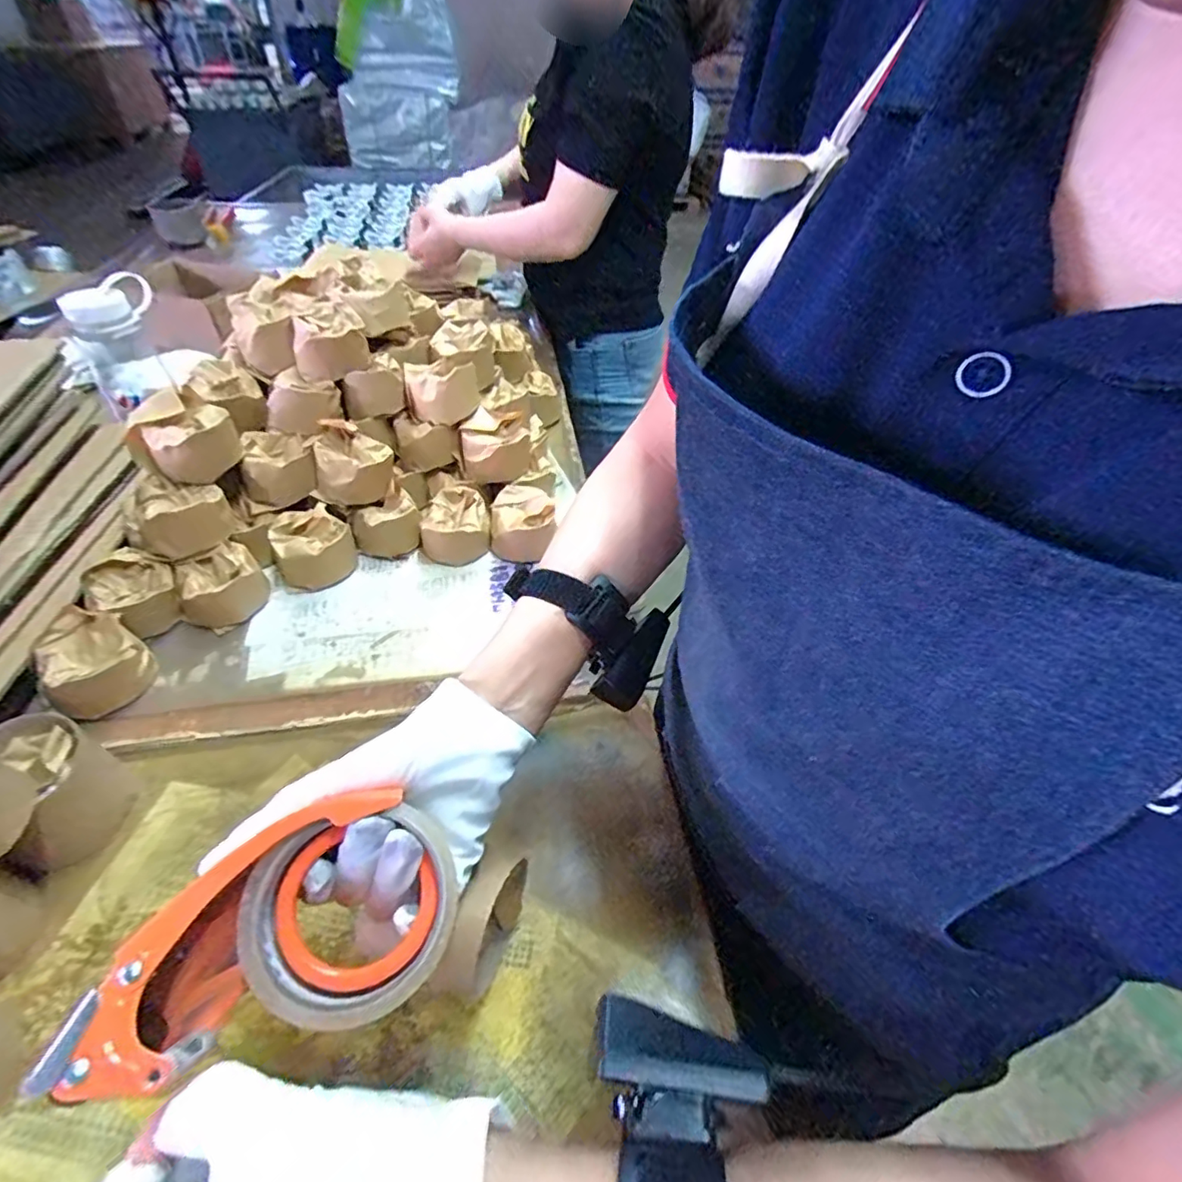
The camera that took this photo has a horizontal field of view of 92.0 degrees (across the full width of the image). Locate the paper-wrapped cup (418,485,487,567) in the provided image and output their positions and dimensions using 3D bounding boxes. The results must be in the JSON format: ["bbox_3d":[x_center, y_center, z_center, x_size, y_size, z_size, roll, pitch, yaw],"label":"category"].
[{"bbox_3d":[-0.153,-0.072,0.639,0.076,0.053,0.082,-10,47,-13],"label":"paper-wrapped cup"}]

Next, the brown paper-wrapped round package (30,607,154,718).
[{"bbox_3d":[-0.430,0.062,0.492,0.068,0.063,0.070,1,46,-1],"label":"brown paper-wrapped round package"}]

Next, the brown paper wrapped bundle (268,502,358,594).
[{"bbox_3d":[-0.293,-0.045,0.607,0.079,0.055,0.079,-25,52,-25],"label":"brown paper wrapped bundle"}]

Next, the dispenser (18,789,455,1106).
[{"bbox_3d":[-0.148,0.157,0.267,0.155,0.072,0.093,-6,68,-27],"label":"dispenser"}]

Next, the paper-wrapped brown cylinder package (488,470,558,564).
[{"bbox_3d":[-0.076,-0.080,0.643,0.073,0.063,0.076,3,46,0],"label":"paper-wrapped brown cylinder package"}]

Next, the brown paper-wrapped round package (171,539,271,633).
[{"bbox_3d":[-0.364,-0.005,0.561,0.076,0.058,0.064,-30,54,-28],"label":"brown paper-wrapped round package"}]

